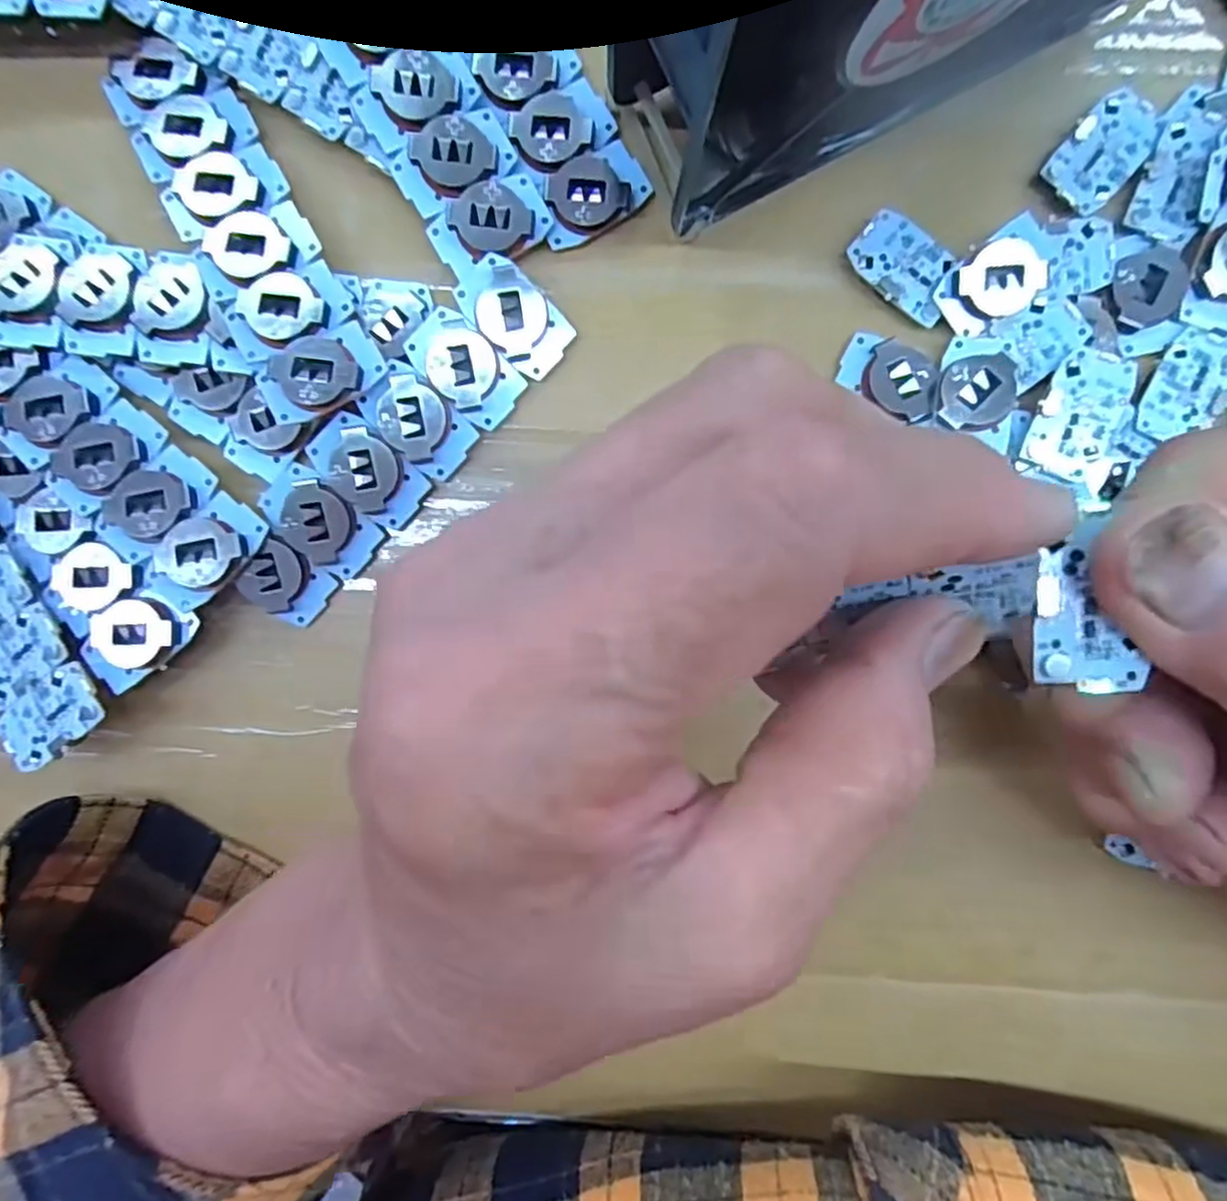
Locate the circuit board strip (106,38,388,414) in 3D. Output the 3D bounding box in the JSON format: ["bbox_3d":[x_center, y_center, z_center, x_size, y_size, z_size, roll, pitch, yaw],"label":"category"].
[{"bbox_3d":[-0.093,-0.094,0.173,0.028,0.005,0.105,-29,85,-9],"label":"circuit board strip"}]

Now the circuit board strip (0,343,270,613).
[{"bbox_3d":[-0.128,-0.036,0.176,0.087,0.005,0.028,42,81,3],"label":"circuit board strip"}]

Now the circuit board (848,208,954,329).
[{"bbox_3d":[0.074,-0.084,0.174,0.028,0.004,0.018,43,94,-1],"label":"circuit board"}]

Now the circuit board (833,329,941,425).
[{"bbox_3d":[0.071,-0.057,0.175,0.025,0.004,0.017,24,94,0],"label":"circuit board"}]

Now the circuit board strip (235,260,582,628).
[{"bbox_3d":[-0.056,-0.040,0.177,0.029,0.006,0.104,44,94,-1],"label":"circuit board strip"}]

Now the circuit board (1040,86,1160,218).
[{"bbox_3d":[0.121,-0.111,0.171,0.018,0.004,0.029,39,94,-1],"label":"circuit board"}]

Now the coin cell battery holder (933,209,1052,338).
[{"bbox_3d":[0.095,-0.079,0.172,0.027,0.006,0.018,-37,92,3],"label":"coin cell battery holder"}]

